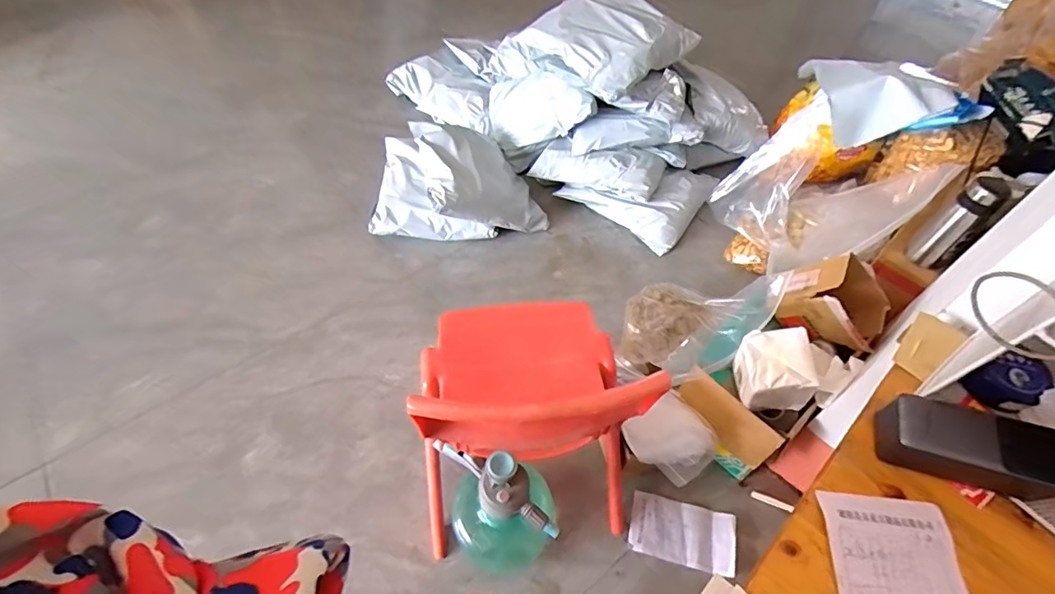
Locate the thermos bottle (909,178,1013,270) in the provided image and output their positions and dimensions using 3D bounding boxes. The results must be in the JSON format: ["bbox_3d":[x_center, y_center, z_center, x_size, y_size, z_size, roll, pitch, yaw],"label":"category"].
[{"bbox_3d":[0.774,-0.132,0.892,0.058,0.171,0.070,-33,61,-24],"label":"thermos bottle"}]

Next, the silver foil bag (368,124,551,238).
[{"bbox_3d":[-0.163,-0.281,1.250,0.421,0.156,0.287,5,53,1],"label":"silver foil bag"}]

